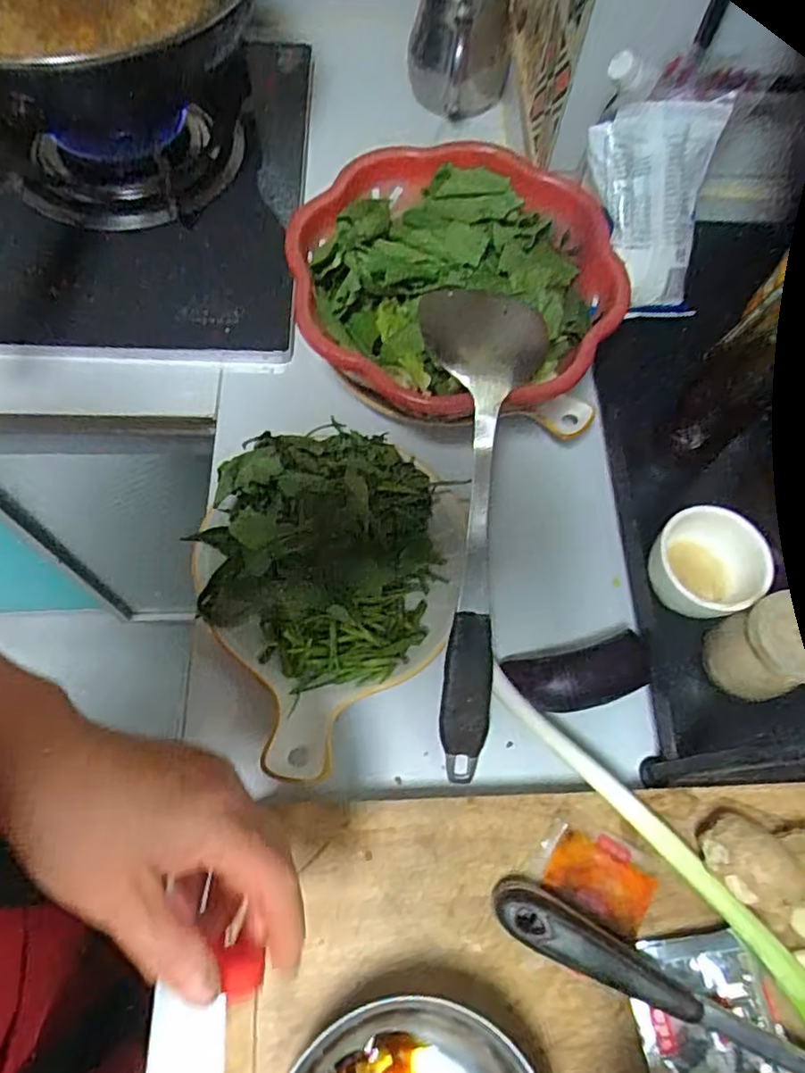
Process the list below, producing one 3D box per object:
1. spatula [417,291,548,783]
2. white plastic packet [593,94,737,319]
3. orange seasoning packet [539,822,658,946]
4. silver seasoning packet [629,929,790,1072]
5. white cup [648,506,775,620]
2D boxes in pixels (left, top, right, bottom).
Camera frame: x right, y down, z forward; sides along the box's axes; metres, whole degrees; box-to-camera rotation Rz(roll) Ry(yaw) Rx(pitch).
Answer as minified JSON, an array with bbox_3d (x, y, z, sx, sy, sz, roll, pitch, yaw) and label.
[{"bbox_3d":[0.049,-0.011,0.449,0.085,0.047,0.338,4,85,-2],"label":"spatula"},{"bbox_3d":[0.197,-0.250,0.502,0.106,0.025,0.149,-7,107,-21],"label":"white plastic packet"},{"bbox_3d":[0.115,0.198,0.379,0.060,0.009,0.043,31,67,10],"label":"orange seasoning packet"},{"bbox_3d":[0.166,0.258,0.352,0.077,0.015,0.072,-9,67,-8],"label":"silver seasoning packet"},{"bbox_3d":[0.202,0.021,0.434,0.070,0.052,0.068,1,66,-3],"label":"white cup"}]

